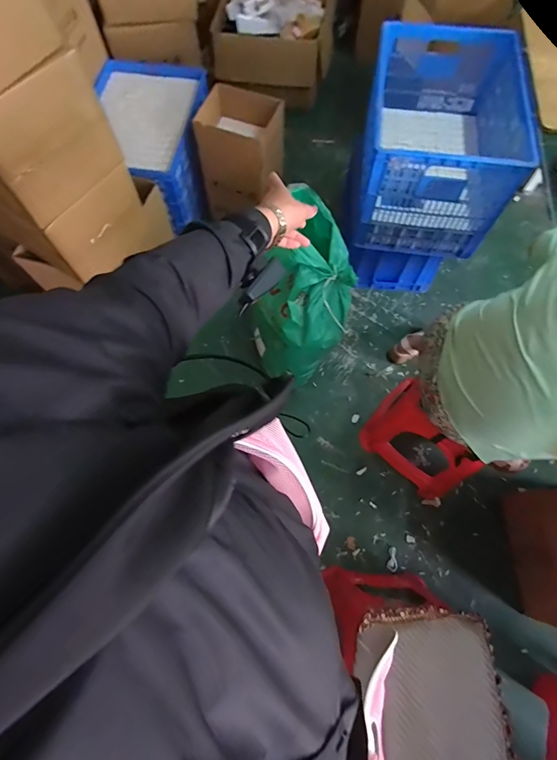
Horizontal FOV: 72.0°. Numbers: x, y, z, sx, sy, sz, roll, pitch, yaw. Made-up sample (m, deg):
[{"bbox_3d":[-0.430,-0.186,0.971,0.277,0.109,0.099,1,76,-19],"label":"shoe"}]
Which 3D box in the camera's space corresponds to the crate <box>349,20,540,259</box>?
[{"bbox_3d":[0.566,-0.914,1.431,0.485,0.384,0.763,7,68,3],"label":"crate"}]

